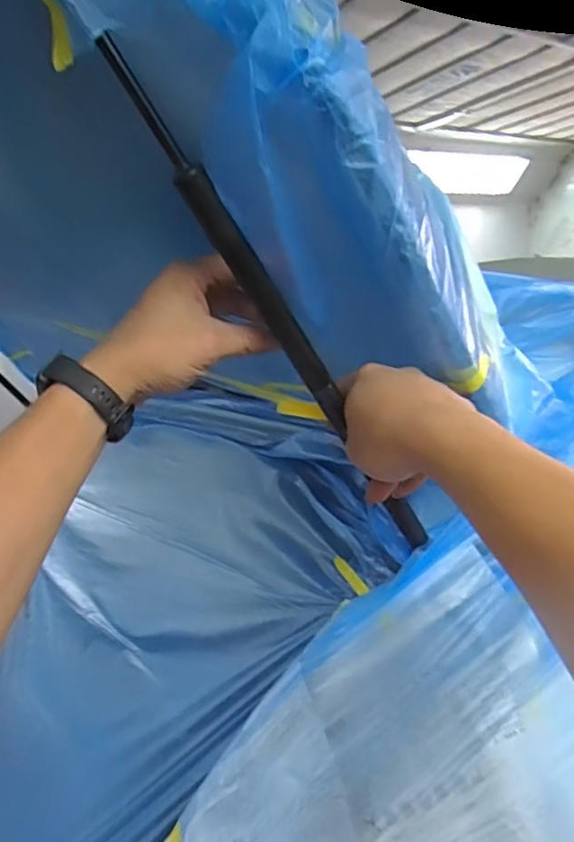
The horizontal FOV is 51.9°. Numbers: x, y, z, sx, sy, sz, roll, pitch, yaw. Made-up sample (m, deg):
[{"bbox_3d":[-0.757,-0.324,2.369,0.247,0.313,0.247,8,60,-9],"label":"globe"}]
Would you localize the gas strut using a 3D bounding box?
[{"bbox_3d":[0.009,-0.045,0.398,0.019,0.406,0.019,4,48,47],"label":"gas strut"}]

